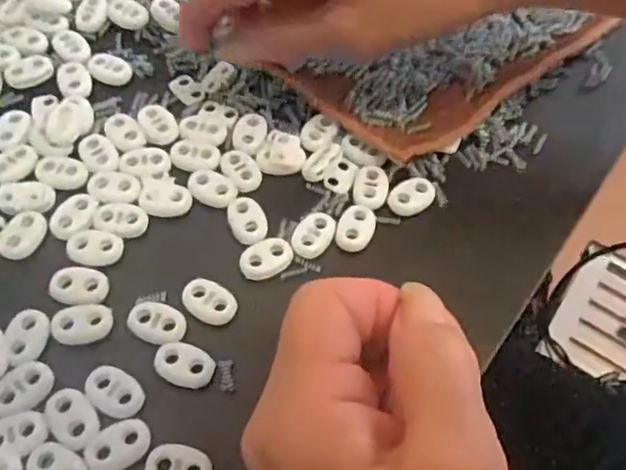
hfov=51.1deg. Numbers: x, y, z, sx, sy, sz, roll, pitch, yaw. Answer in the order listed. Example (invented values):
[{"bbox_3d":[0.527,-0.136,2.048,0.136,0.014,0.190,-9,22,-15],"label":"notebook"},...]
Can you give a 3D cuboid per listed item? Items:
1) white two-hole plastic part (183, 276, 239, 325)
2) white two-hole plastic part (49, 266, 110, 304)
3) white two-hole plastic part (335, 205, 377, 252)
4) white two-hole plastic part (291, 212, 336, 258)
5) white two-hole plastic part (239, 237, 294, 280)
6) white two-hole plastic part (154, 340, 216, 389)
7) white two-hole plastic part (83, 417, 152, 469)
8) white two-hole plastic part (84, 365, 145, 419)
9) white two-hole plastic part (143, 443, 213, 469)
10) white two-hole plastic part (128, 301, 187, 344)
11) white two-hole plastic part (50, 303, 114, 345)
[{"bbox_3d":[-0.041,0.026,0.259,0.023,0.004,0.015,31,61,14],"label":"white two-hole plastic part"},{"bbox_3d":[-0.093,0.019,0.259,0.023,0.004,0.016,5,58,-1],"label":"white two-hole plastic part"},{"bbox_3d":[0.019,-0.004,0.280,0.015,0.004,0.022,14,58,5],"label":"white two-hole plastic part"},{"bbox_3d":[0.000,-0.001,0.278,0.016,0.004,0.022,25,59,11],"label":"white two-hole plastic part"},{"bbox_3d":[-0.019,0.009,0.271,0.023,0.004,0.016,-18,61,-15],"label":"white two-hole plastic part"},{"bbox_3d":[-0.048,0.048,0.244,0.022,0.004,0.015,19,58,7],"label":"white two-hole plastic part"},{"bbox_3d":[-0.068,0.073,0.227,0.023,0.004,0.015,-31,65,-21],"label":"white two-hole plastic part"},{"bbox_3d":[-0.072,0.056,0.237,0.023,0.004,0.015,28,60,13],"label":"white two-hole plastic part"},{"bbox_3d":[-0.046,0.080,0.224,0.022,0.004,0.016,11,58,3],"label":"white two-hole plastic part"},{"bbox_3d":[-0.060,0.033,0.252,0.023,0.004,0.015,19,58,8],"label":"white two-hole plastic part"},{"bbox_3d":[-0.089,0.033,0.251,0.023,0.004,0.016,-5,58,-8],"label":"white two-hole plastic part"}]

